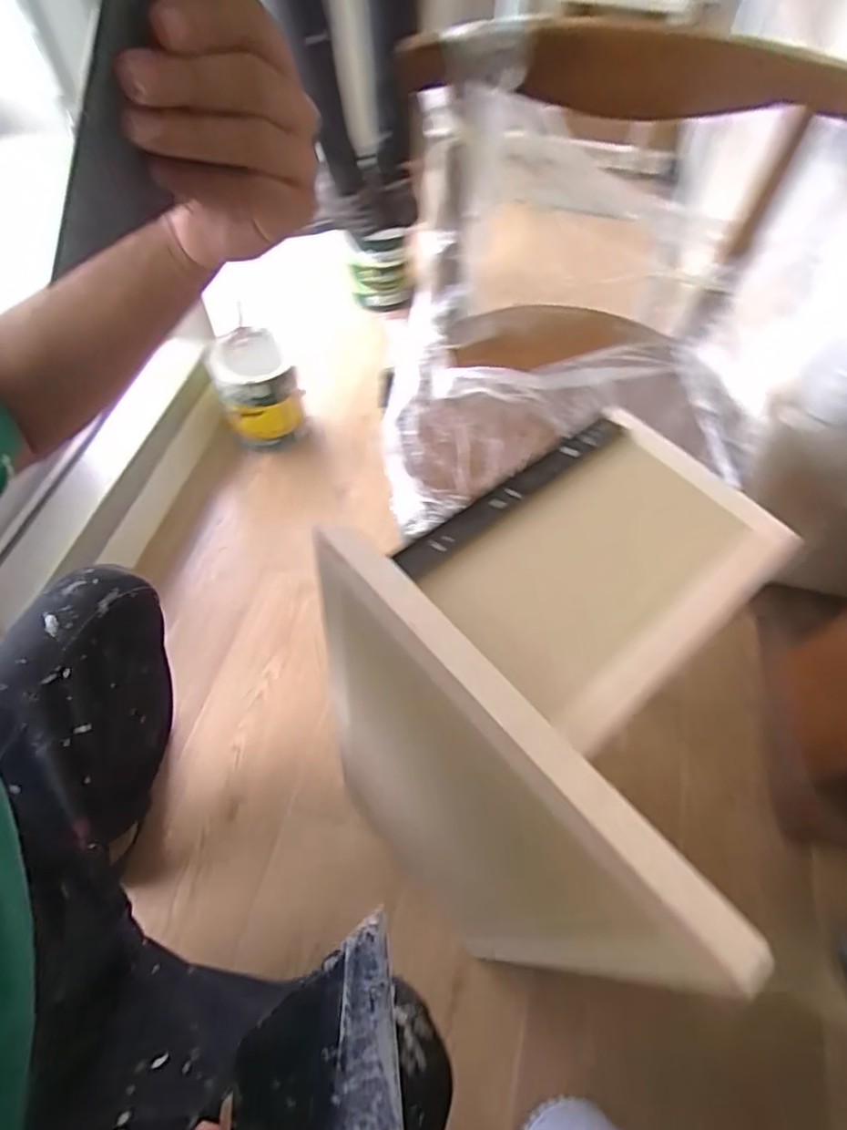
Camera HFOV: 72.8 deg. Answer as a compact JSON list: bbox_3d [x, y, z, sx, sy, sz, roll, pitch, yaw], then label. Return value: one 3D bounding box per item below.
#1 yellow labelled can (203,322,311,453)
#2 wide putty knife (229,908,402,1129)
[{"bbox_3d":[-0.343,-0.352,1.199,0.150,0.214,0.148,0,61,-1],"label":"yellow labelled can"},{"bbox_3d":[-0.047,0.244,0.244,0.095,0.005,0.137,-32,42,20],"label":"wide putty knife"}]

